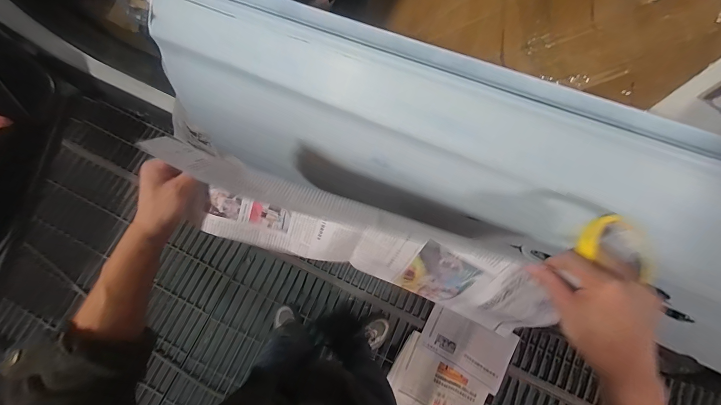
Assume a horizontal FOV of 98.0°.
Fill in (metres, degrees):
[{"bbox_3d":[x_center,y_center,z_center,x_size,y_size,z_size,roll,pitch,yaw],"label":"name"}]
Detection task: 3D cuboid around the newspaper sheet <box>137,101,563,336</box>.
[{"bbox_3d":[0.005,0.057,0.424,0.524,0.169,0.051,24,43,-3],"label":"newspaper sheet"}]

